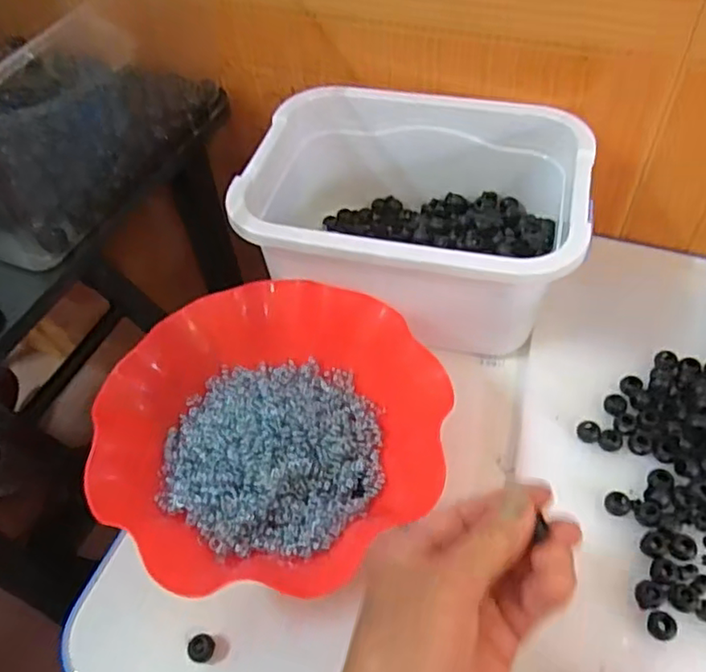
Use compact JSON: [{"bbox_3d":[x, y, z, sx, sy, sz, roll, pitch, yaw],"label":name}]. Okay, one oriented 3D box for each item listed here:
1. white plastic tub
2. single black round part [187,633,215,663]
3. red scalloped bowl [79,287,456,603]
[{"bbox_3d":[0.048,-0.097,0.507,0.249,0.117,0.175,7,53,10],"label":"white plastic tub"},{"bbox_3d":[-0.090,0.185,0.372,0.015,0.009,0.015,-2,52,3],"label":"single black round part"},{"bbox_3d":[-0.056,0.063,0.430,0.219,0.060,0.208,-2,52,3],"label":"red scalloped bowl"}]

